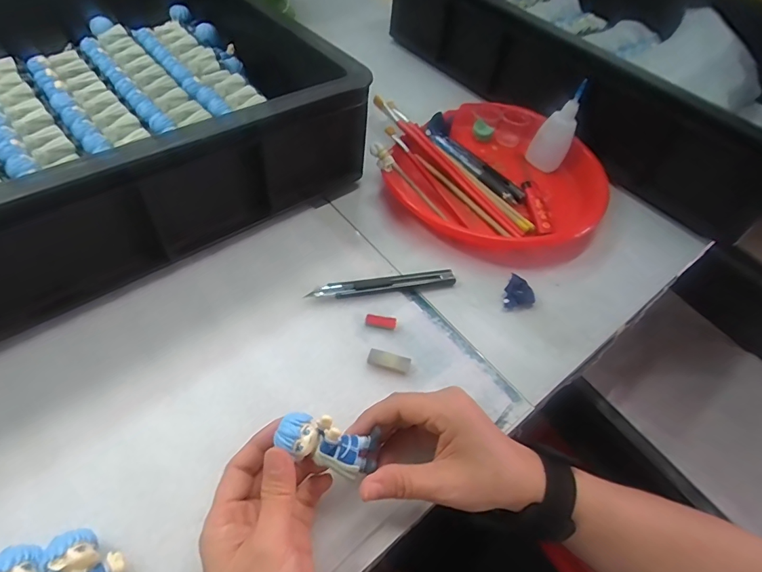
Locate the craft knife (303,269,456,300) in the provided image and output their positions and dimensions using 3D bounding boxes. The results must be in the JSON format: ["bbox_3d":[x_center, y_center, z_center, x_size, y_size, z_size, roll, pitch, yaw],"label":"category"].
[{"bbox_3d":[0.003,-0.001,0.403,0.138,0.007,0.018,-8,55,-13],"label":"craft knife"}]

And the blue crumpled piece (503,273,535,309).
[{"bbox_3d":[0.131,0.004,0.416,0.028,0.012,0.033,0,54,-8],"label":"blue crumpled piece"}]

